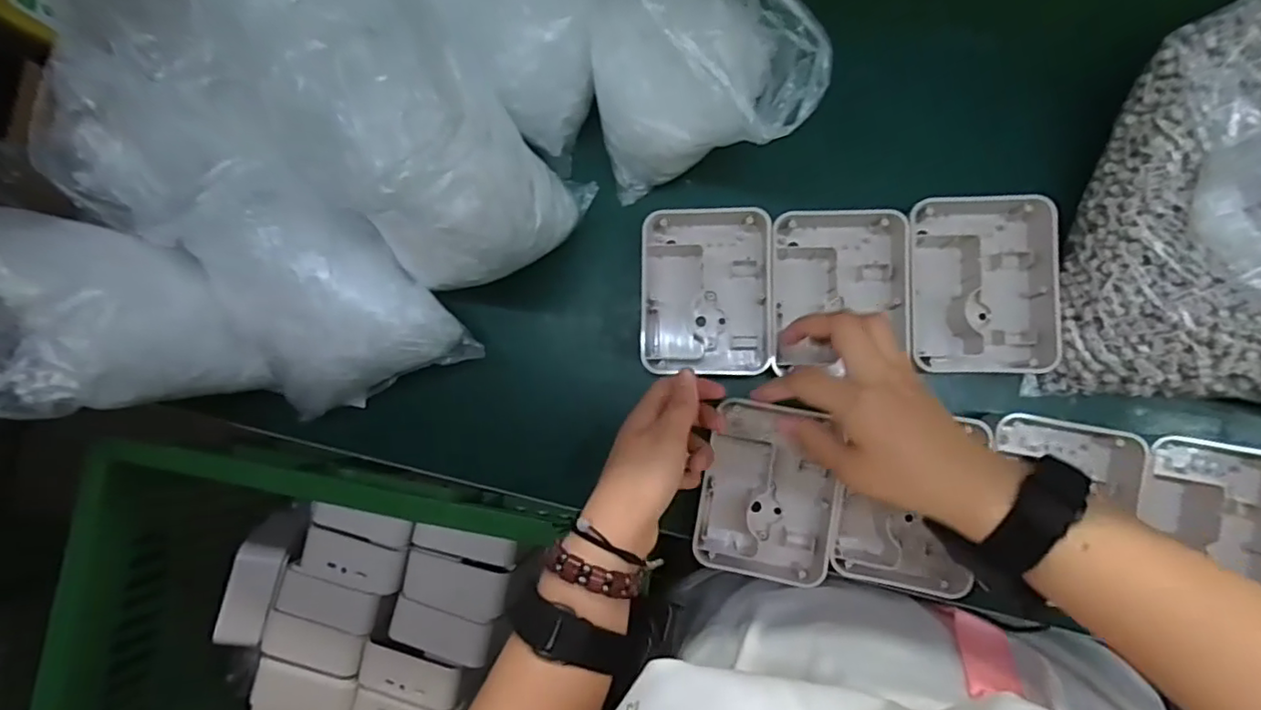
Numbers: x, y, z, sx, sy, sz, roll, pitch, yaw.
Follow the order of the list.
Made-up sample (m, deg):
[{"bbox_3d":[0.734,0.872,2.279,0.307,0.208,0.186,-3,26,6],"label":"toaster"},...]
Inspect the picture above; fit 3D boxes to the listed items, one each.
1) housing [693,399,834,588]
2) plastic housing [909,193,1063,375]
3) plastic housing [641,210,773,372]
[{"bbox_3d":[0.109,0.107,0.466,0.095,0.043,0.120,10,88,9],"label":"housing"},{"bbox_3d":[0.260,-0.052,0.450,0.103,0.039,0.131,0,86,8],"label":"plastic housing"},{"bbox_3d":[0.061,-0.049,0.479,0.100,0.039,0.128,-1,86,8],"label":"plastic housing"}]

